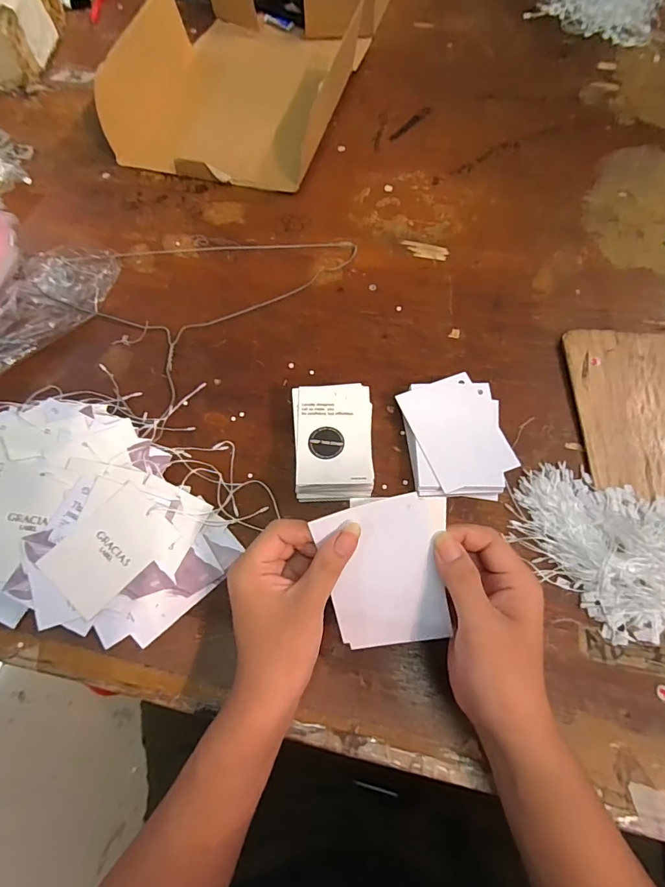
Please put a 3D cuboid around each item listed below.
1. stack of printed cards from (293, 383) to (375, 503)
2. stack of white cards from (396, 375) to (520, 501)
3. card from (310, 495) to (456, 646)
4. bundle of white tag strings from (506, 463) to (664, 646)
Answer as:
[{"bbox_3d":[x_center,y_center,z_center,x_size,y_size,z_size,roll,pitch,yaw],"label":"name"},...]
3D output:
[{"bbox_3d":[0.000,0.001,0.387,0.072,0.040,0.100,-2,65,2],"label":"stack of printed cards"},{"bbox_3d":[0.108,-0.004,0.396,0.086,0.022,0.107,-5,65,1],"label":"stack of white cards"},{"bbox_3d":[0.037,0.087,0.294,0.080,0.008,0.102,-11,103,8],"label":"card"},{"bbox_3d":[0.220,0.074,0.349,0.112,0.026,0.151,-38,69,-13],"label":"bundle of white tag strings"}]

